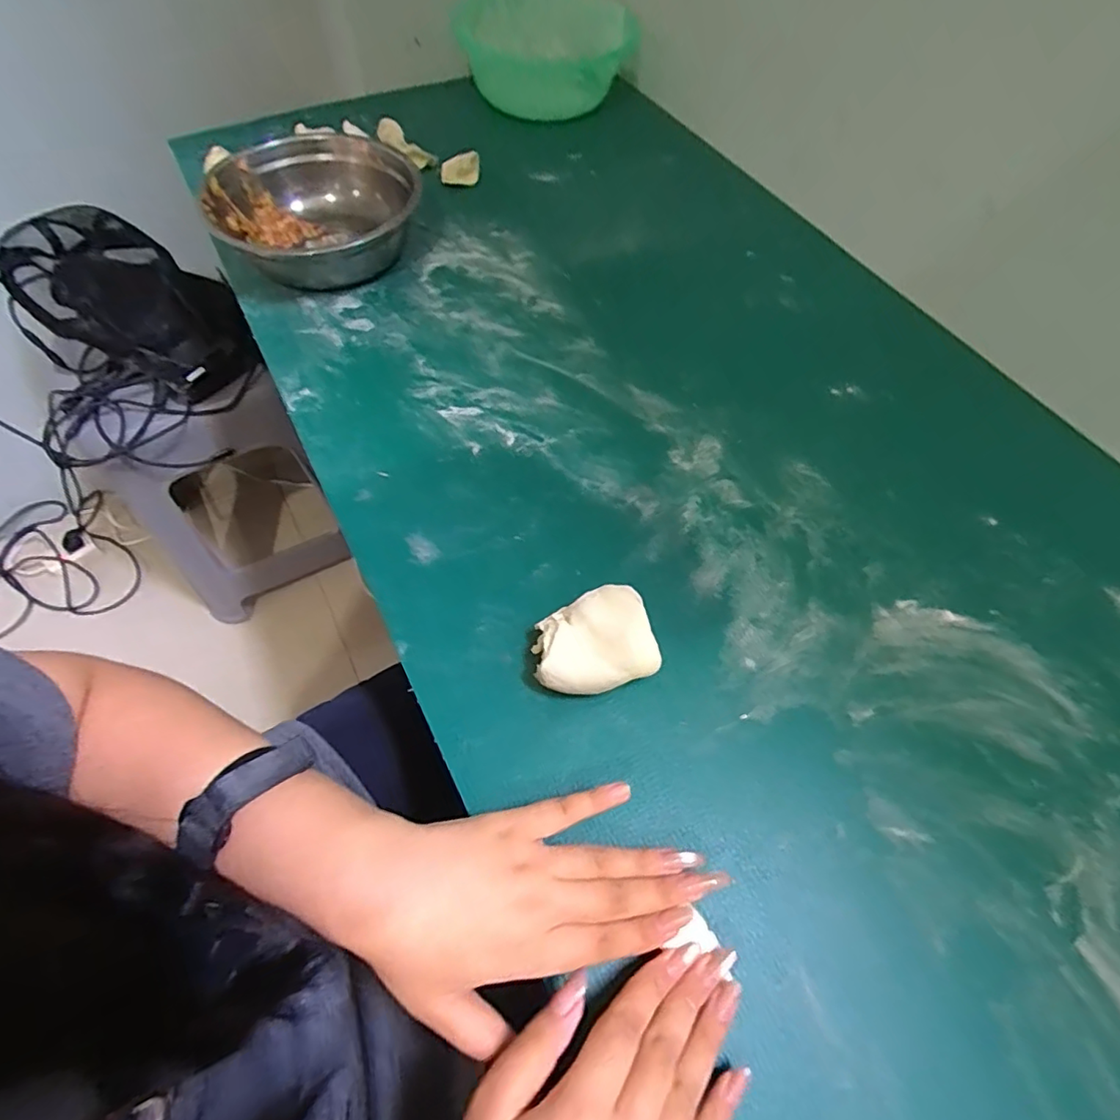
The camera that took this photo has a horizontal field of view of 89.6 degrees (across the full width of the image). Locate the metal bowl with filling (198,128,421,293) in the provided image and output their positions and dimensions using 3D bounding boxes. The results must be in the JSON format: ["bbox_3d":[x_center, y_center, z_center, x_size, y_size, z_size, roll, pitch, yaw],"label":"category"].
[{"bbox_3d":[-0.241,-0.346,0.566,0.183,0.063,0.175,1,60,-2],"label":"metal bowl with filling"}]

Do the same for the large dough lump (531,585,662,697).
[{"bbox_3d":[0.020,0.055,0.364,0.073,0.037,0.059,-14,62,-11],"label":"large dough lump"}]

